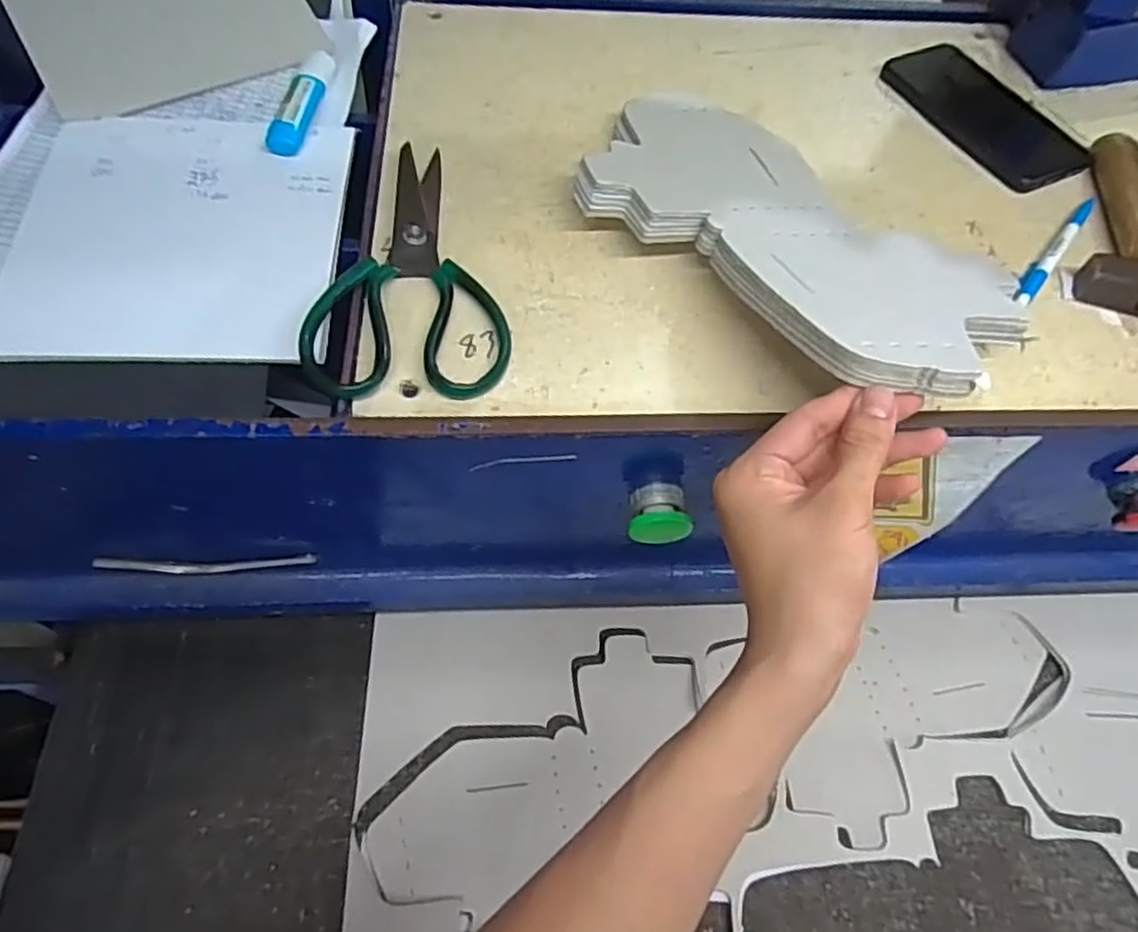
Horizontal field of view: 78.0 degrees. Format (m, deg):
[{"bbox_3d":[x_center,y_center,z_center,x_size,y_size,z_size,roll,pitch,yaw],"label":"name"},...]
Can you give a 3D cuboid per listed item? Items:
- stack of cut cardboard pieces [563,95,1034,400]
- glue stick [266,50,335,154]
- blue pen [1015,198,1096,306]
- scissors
[{"bbox_3d":[0.122,-0.142,0.421,0.279,0.026,0.192,39,51,24],"label":"stack of cut cardboard pieces"},{"bbox_3d":[-0.191,-0.260,0.502,0.021,0.018,0.100,8,61,1],"label":"glue stick"},{"bbox_3d":[0.327,-0.146,0.472,0.012,0.009,0.138,37,65,16],"label":"blue pen"},{"bbox_3d":[-0.096,-0.128,0.431,0.110,0.019,0.202,-2,61,-4],"label":"scissors"}]

